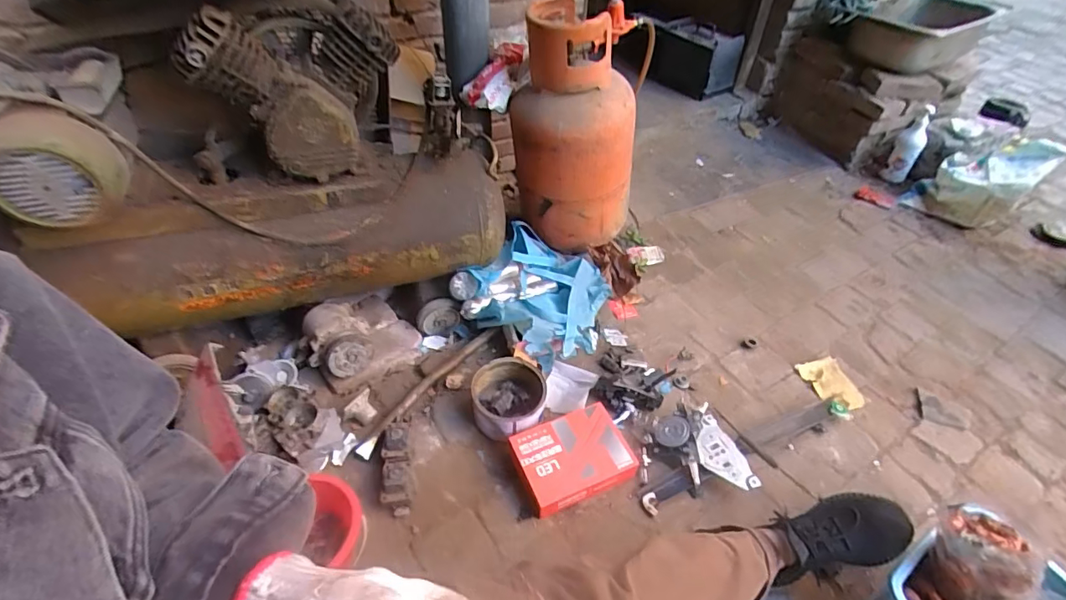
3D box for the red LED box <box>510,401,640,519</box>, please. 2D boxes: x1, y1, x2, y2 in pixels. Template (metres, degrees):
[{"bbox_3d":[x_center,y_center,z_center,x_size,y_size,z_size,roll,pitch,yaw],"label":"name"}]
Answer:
[{"bbox_3d":[0.079,0.305,0.981,0.216,0.054,0.157,-16,47,-16],"label":"red LED box"}]

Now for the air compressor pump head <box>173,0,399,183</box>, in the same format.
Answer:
[{"bbox_3d":[-0.415,-0.390,0.899,0.299,0.273,0.224,-19,48,-19],"label":"air compressor pump head"}]

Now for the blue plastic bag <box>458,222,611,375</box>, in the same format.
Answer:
[{"bbox_3d":[0.023,-0.021,1.259,0.312,0.157,0.332,22,49,20],"label":"blue plastic bag"}]

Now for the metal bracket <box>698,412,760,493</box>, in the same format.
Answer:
[{"bbox_3d":[0.365,0.303,0.982,0.086,0.026,0.157,-17,48,-17],"label":"metal bracket"}]

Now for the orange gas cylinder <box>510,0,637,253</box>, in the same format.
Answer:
[{"bbox_3d":[0.106,-0.409,1.267,0.302,0.545,0.258,4,45,3],"label":"orange gas cylinder"}]

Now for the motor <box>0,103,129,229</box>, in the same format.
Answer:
[{"bbox_3d":[-0.697,-0.190,0.738,0.157,0.143,0.094,-19,48,-19],"label":"motor"}]

